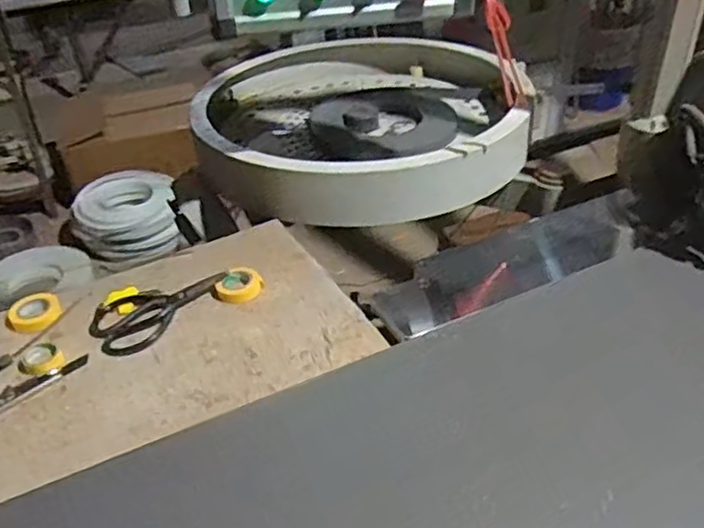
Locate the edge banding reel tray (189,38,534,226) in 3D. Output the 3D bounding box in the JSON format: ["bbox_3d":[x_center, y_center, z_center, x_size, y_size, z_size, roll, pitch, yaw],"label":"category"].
[{"bbox_3d":[0.005,-0.304,1.345,0.591,0.122,0.613,-3,37,-3],"label":"edge banding reel tray"}]

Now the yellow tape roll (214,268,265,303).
[{"bbox_3d":[-0.159,0.031,0.970,0.060,0.017,0.059,-1,37,1],"label":"yellow tape roll"}]

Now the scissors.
[{"bbox_3d":[-0.255,0.066,0.939,0.192,0.026,0.090,-17,39,-20],"label":"scissors"}]

